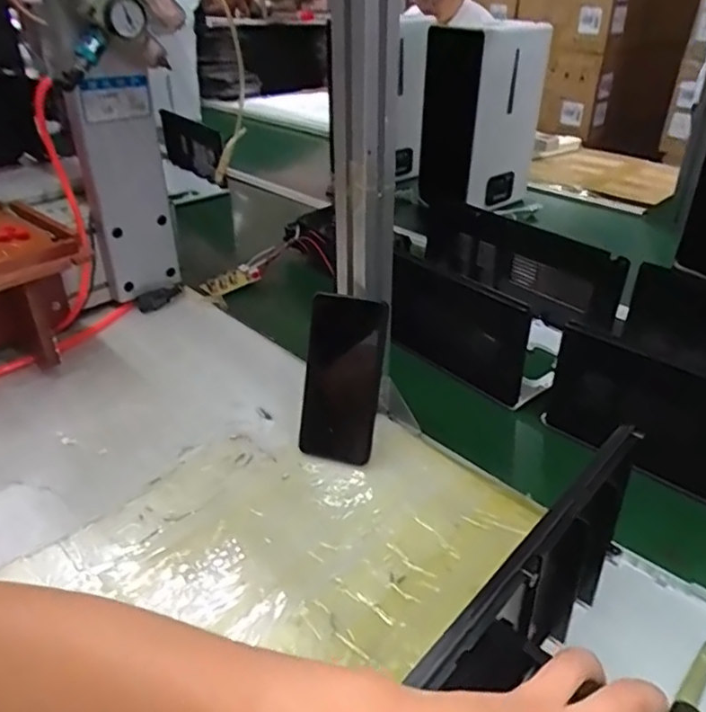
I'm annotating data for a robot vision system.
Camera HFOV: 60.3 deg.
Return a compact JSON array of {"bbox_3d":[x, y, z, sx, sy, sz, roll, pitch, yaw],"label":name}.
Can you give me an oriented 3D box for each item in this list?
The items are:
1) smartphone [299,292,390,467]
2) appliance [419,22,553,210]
[{"bbox_3d":[-0.010,0.024,0.607,0.075,0.163,0.016,8,11,6],"label":"smartphone"},{"bbox_3d":[0.251,-0.463,1.178,0.200,0.318,0.143,-22,39,-37],"label":"appliance"}]

